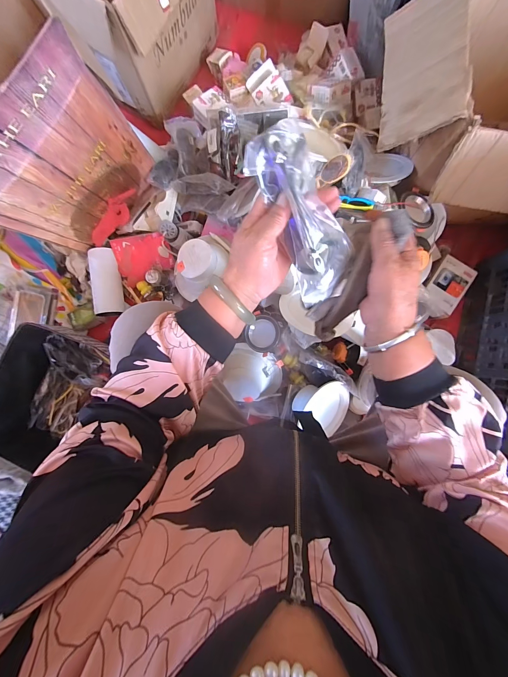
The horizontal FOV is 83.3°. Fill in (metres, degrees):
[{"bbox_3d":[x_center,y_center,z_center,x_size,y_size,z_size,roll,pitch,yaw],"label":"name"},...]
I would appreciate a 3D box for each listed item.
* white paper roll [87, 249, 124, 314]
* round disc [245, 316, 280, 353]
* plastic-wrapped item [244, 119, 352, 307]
[{"bbox_3d":[-0.408,-0.153,0.774,0.081,0.062,0.179,-1,105,2],"label":"white paper roll"},{"bbox_3d":[0.024,-0.009,0.711,0.088,0.009,0.079,-41,86,14],"label":"round disc"},{"bbox_3d":[0.054,-0.125,0.298,0.070,0.027,0.170,-27,113,1],"label":"plastic-wrapped item"}]

